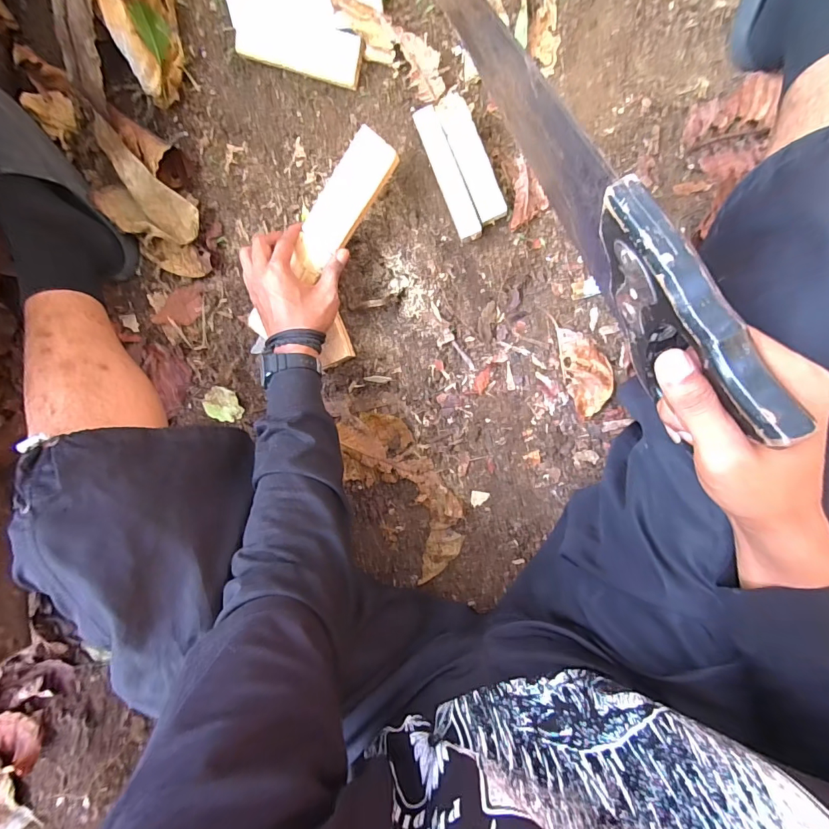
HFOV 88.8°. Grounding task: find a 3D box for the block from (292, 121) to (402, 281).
[{"bbox_3d":[-0.090,-0.250,0.511,0.055,0.022,0.174,40,107,7],"label":"block"}]

